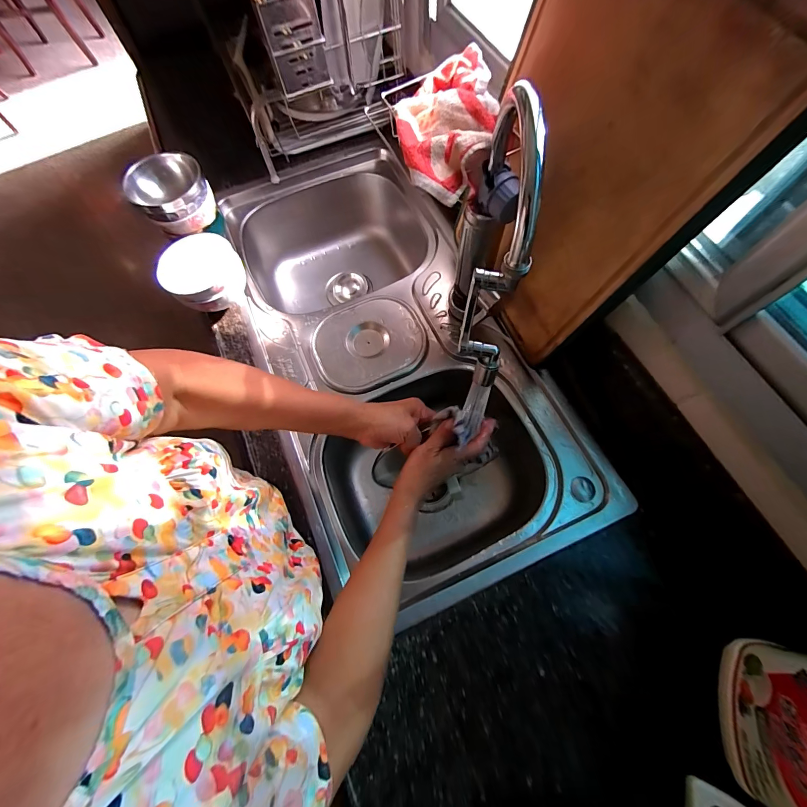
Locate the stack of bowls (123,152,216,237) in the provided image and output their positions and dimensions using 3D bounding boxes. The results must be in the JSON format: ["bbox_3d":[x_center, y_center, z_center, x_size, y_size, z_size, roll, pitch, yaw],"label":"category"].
[{"bbox_3d":[-0.388,-0.352,0.596,0.116,0.070,0.116,-32,71,-9],"label":"stack of bowls"}]

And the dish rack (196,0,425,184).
[{"bbox_3d":[-0.145,-0.591,0.604,0.292,0.307,0.201,-14,69,-3],"label":"dish rack"}]

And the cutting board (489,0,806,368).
[{"bbox_3d":[0.188,-0.251,0.410,0.019,0.388,0.289,-19,72,-15],"label":"cutting board"}]

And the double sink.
[{"bbox_3d":[-0.037,-0.101,0.691,0.416,0.203,0.863,-23,70,-6],"label":"double sink"}]

